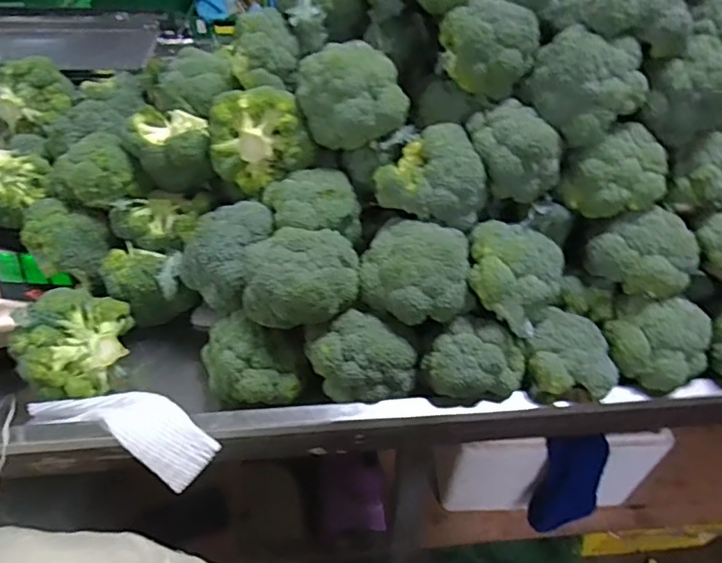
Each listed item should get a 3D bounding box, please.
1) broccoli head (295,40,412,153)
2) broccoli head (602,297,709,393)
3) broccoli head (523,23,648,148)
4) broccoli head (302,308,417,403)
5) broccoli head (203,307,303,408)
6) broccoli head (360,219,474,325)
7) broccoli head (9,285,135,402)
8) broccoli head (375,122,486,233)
[{"bbox_3d":[-0.016,-0.224,0.656,0.108,0.100,0.109,-21,49,-22],"label":"broccoli head"},{"bbox_3d":[0.354,0.072,0.635,0.122,0.068,0.080,-4,45,-6],"label":"broccoli head"},{"bbox_3d":[0.253,-0.223,0.615,0.123,0.095,0.076,21,48,18],"label":"broccoli head"},{"bbox_3d":[0.000,0.088,0.615,0.116,0.082,0.078,22,48,20],"label":"broccoli head"},{"bbox_3d":[-0.134,0.085,0.628,0.097,0.073,0.110,-15,47,-17],"label":"broccoli head"},{"bbox_3d":[0.062,-0.011,0.622,0.125,0.091,0.110,-2,45,-4],"label":"broccoli head"},{"bbox_3d":[-0.329,0.069,0.623,0.123,0.079,0.099,-17,48,-18],"label":"broccoli head"},{"bbox_3d":[0.083,-0.128,0.640,0.123,0.077,0.111,10,45,8],"label":"broccoli head"}]

